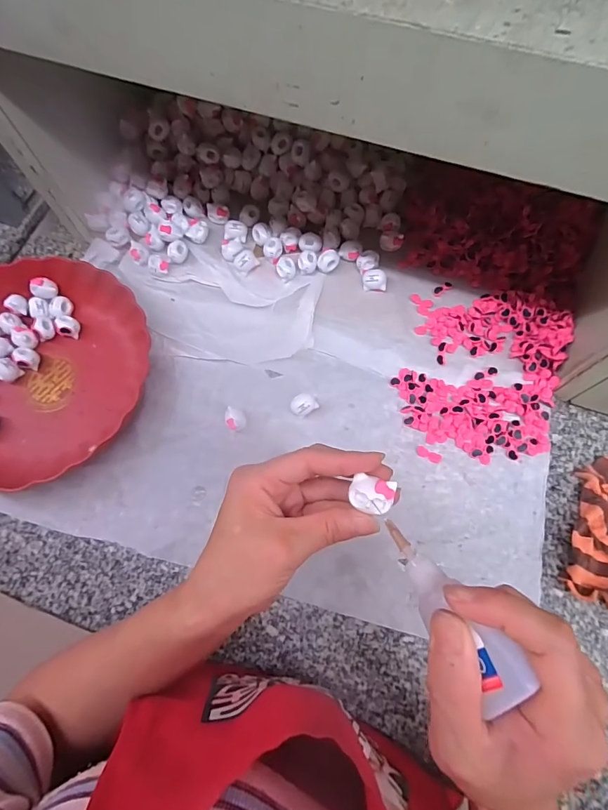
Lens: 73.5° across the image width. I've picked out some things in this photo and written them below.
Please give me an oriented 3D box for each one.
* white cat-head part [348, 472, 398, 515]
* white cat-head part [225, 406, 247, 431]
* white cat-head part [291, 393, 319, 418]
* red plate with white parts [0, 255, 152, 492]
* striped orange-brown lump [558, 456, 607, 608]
[{"bbox_3d":[0.039,0.051,0.233,0.024,0.008,0.020,17,70,7],"label":"white cat-head part"},{"bbox_3d":[-0.069,0.015,0.416,0.020,0.020,0.021,0,71,1],"label":"white cat-head part"},{"bbox_3d":[0.000,0.000,0.420,0.027,0.019,0.019,-19,72,-5],"label":"white cat-head part"},{"bbox_3d":[-0.282,-0.038,0.422,0.223,0.053,0.236,0,71,1],"label":"red plate with white parts"},{"bbox_3d":[0.285,0.112,0.373,0.067,0.024,0.136,19,73,7],"label":"striped orange-brown lump"}]

